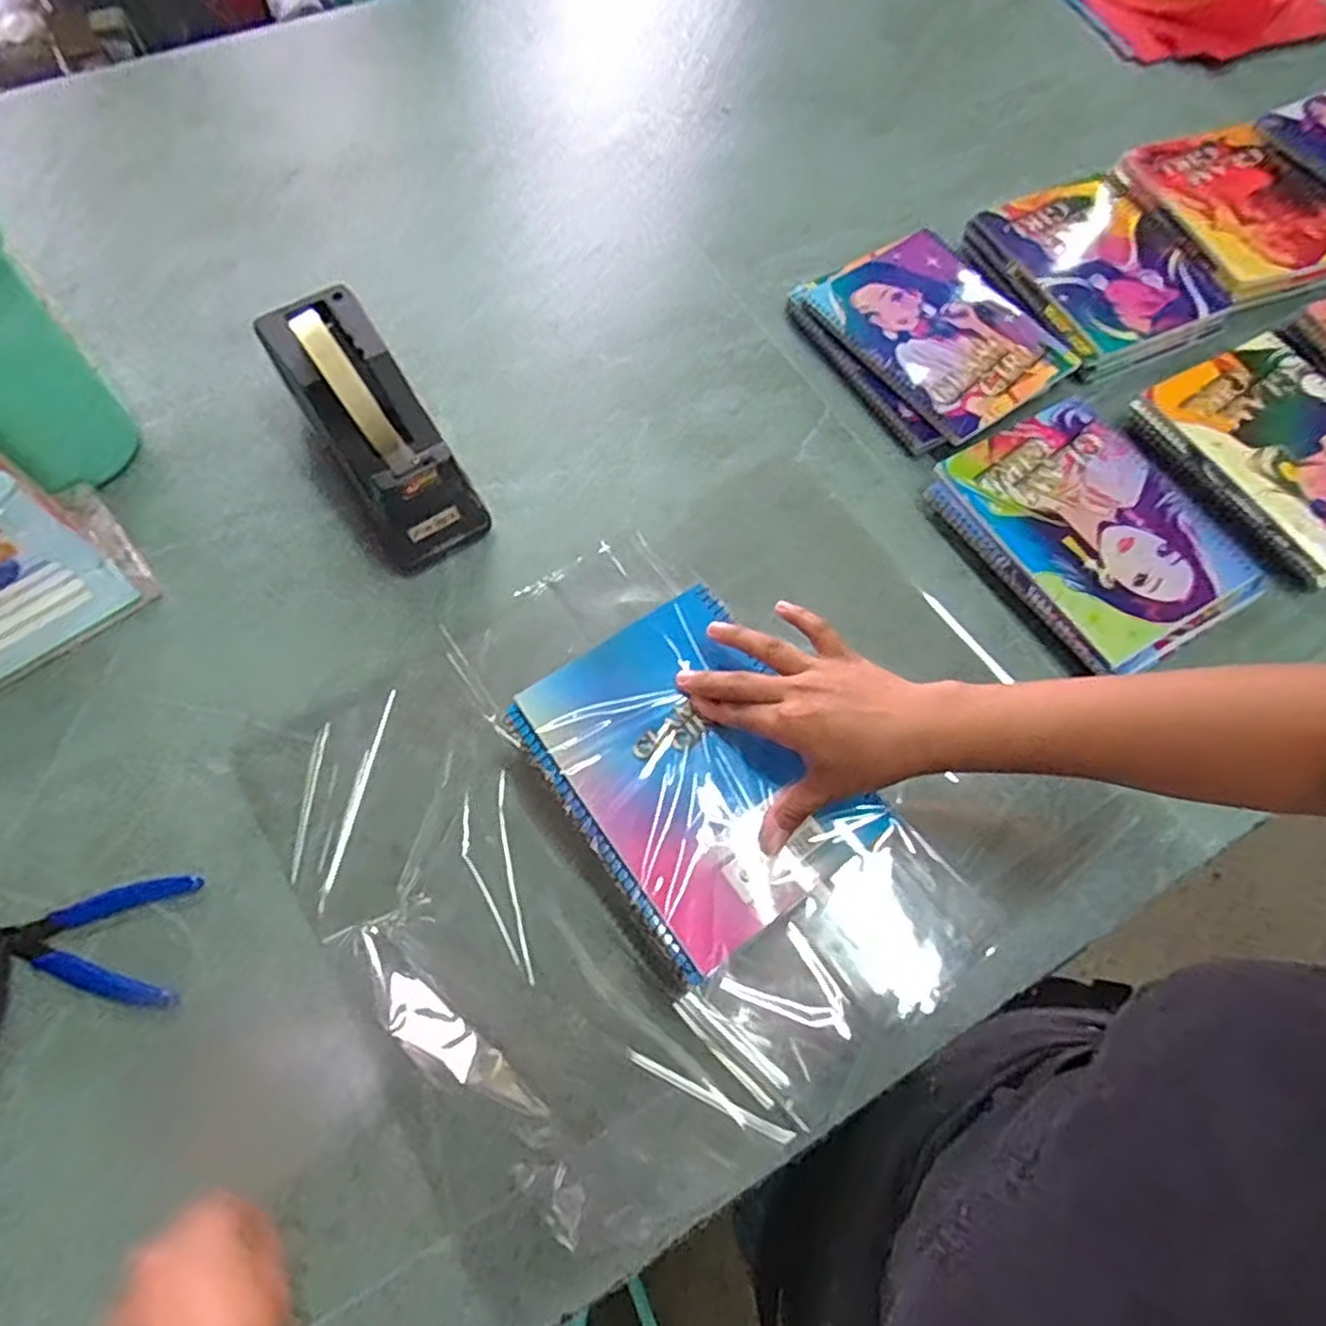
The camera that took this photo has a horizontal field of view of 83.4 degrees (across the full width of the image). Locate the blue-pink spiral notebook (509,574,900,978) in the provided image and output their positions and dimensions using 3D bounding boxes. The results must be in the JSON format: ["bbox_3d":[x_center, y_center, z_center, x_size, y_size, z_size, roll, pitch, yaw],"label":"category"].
[{"bbox_3d":[0.018,0.063,0.460,0.155,0.019,0.197,-33,71,-15],"label":"blue-pink spiral notebook"}]

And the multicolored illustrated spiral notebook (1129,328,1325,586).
[{"bbox_3d":[0.511,-0.177,0.605,0.174,0.014,0.197,-28,70,-14],"label":"multicolored illustrated spiral notebook"}]

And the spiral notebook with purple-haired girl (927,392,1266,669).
[{"bbox_3d":[0.329,-0.103,0.567,0.168,0.021,0.204,-31,71,-14],"label":"spiral notebook with purple-haired girl"}]

